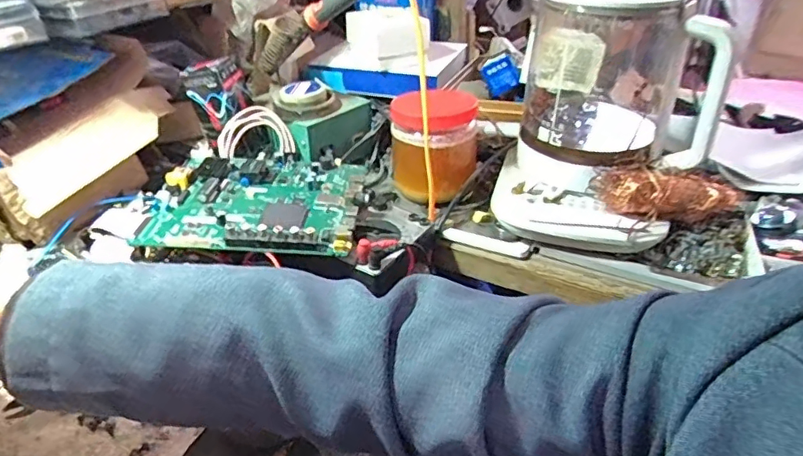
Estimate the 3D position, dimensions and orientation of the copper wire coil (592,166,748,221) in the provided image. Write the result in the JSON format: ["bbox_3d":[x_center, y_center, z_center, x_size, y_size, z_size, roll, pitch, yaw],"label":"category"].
[{"bbox_3d":[0.254,-0.033,0.523,0.129,0.038,0.034,4,35,6],"label":"copper wire coil"}]

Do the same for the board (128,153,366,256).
[{"bbox_3d":[-0.138,-0.034,0.543,0.191,0.018,0.164,1,35,5],"label":"board"}]

